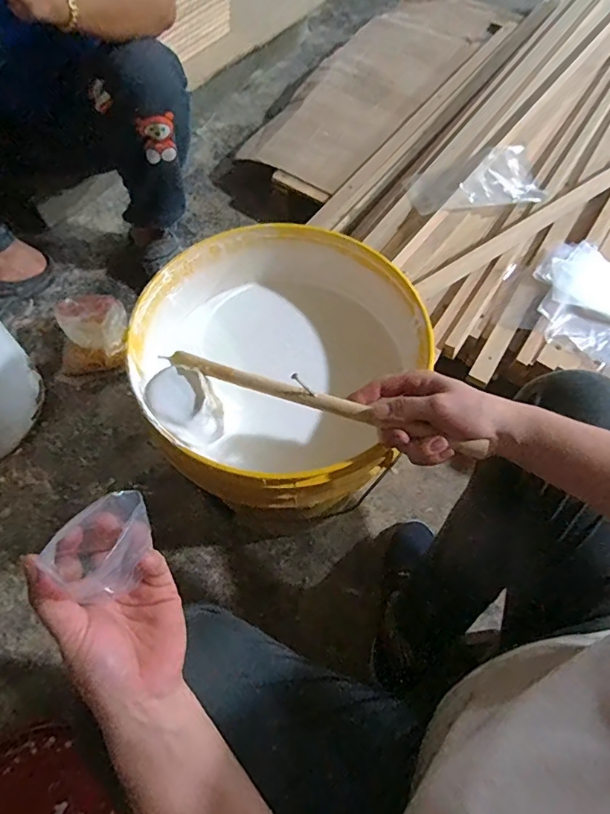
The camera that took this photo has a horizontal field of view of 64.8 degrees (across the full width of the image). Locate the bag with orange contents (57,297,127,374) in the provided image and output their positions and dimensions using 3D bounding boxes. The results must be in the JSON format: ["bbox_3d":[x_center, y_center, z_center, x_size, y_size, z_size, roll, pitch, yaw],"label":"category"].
[{"bbox_3d":[-0.388,-0.132,0.896,0.130,0.077,0.134,-7,63,-5],"label":"bag with orange contents"}]

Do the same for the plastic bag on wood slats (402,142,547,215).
[{"bbox_3d":[0.291,-0.388,0.813,0.224,0.029,0.117,-12,64,-7],"label":"plastic bag on wood slats"}]

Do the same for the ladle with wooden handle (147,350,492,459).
[{"bbox_3d":[0.004,0.008,0.456,0.312,0.061,0.076,6,63,14],"label":"ladle with wooden handle"}]

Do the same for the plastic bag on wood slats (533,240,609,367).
[{"bbox_3d":[0.443,-0.169,0.724,0.180,0.032,0.193,33,67,15],"label":"plastic bag on wood slats"}]

